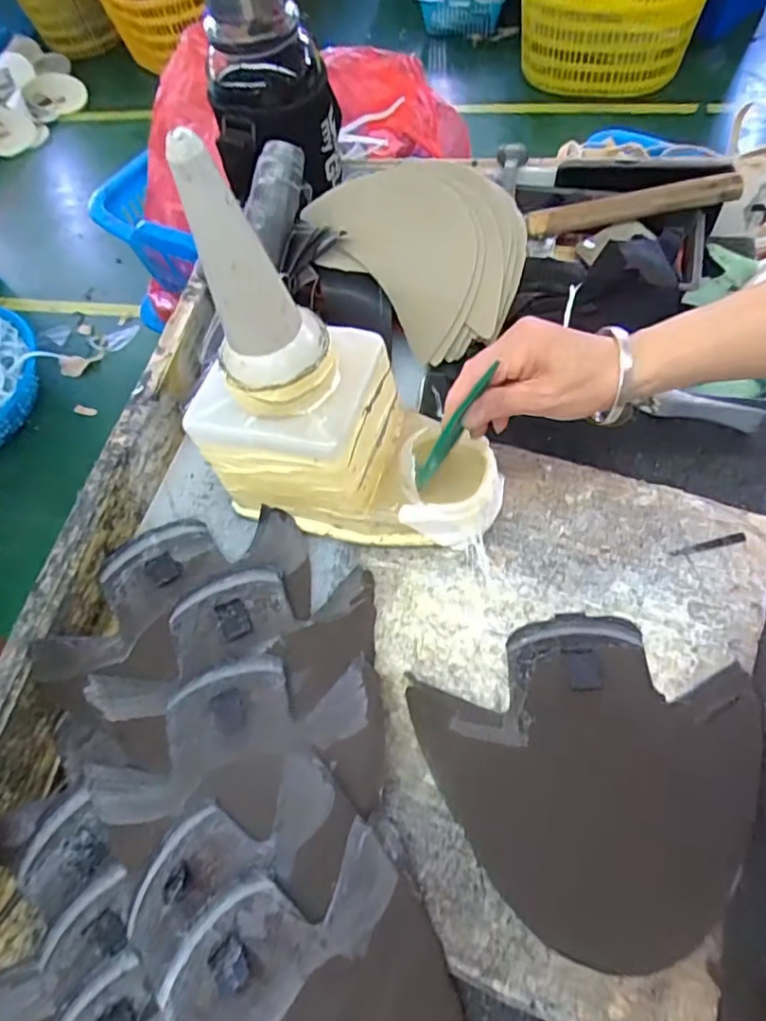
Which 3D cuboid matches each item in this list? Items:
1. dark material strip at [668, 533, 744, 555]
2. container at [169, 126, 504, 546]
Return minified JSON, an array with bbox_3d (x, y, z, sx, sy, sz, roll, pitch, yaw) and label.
[{"bbox_3d":[0.232,0.024,0.413,0.054,0.004,0.007,-12,62,-3],"label":"dark material strip"},{"bbox_3d":[-0.022,-0.078,0.363,0.199,0.248,0.096,11,63,13],"label":"container"}]

